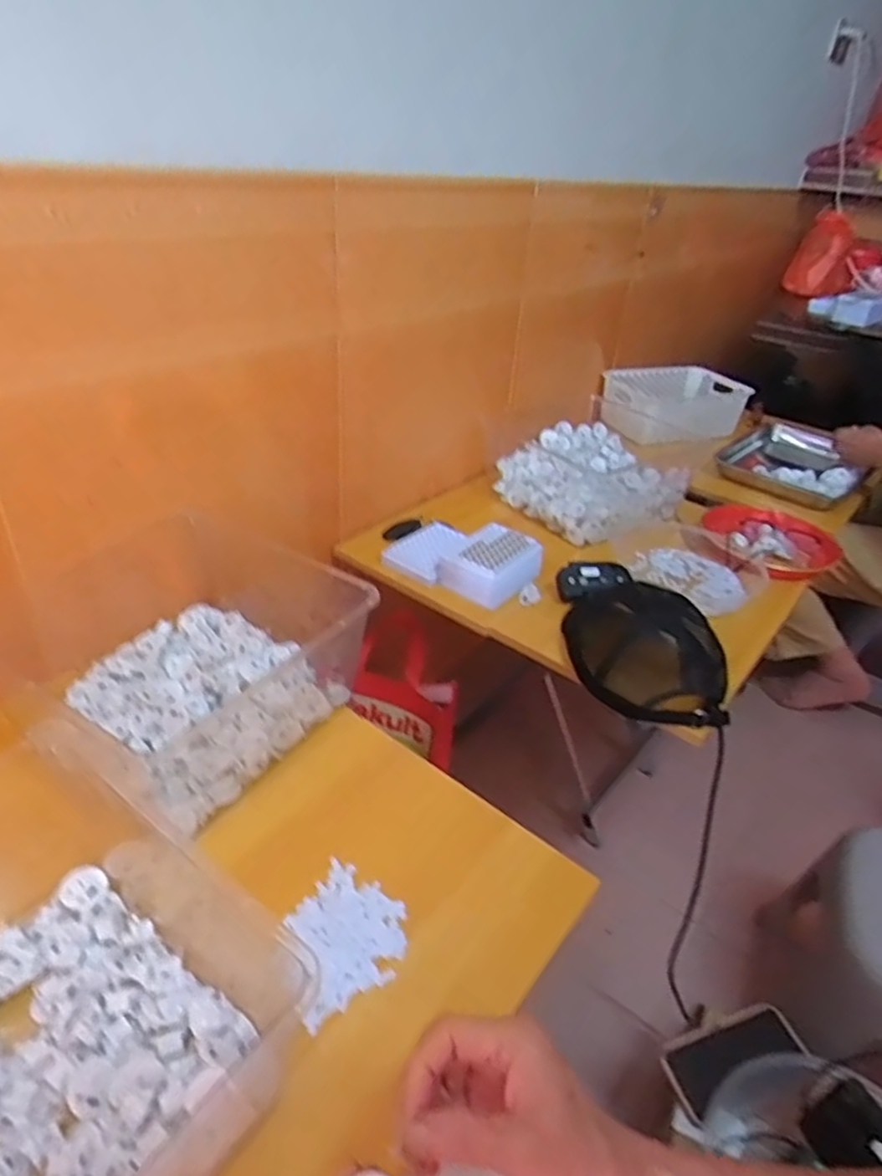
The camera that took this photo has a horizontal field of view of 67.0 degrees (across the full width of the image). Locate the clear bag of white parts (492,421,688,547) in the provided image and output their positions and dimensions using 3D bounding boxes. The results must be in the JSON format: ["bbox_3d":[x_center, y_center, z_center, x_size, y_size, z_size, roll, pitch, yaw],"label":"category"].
[{"bbox_3d":[0.268,-0.196,1.209,0.276,0.091,0.272,-16,40,-29],"label":"clear bag of white parts"}]

